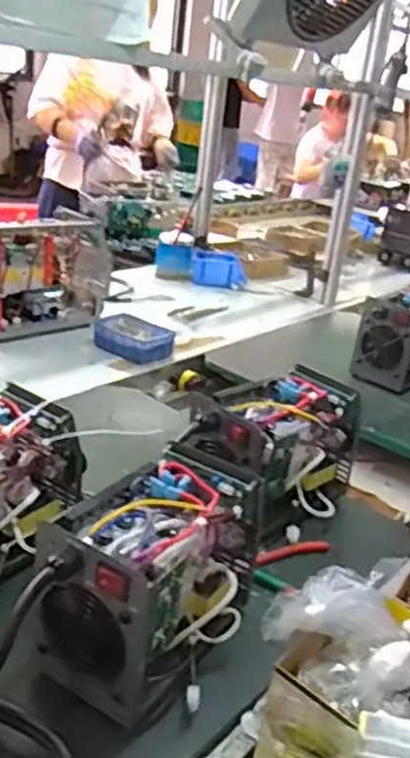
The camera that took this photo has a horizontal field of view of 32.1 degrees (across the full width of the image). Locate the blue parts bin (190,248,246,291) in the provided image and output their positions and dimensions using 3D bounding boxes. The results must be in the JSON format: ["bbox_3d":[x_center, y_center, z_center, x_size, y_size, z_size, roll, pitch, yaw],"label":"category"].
[{"bbox_3d":[0.038,-0.295,1.921,0.144,0.067,0.091,6,23,-4],"label":"blue parts bin"}]

